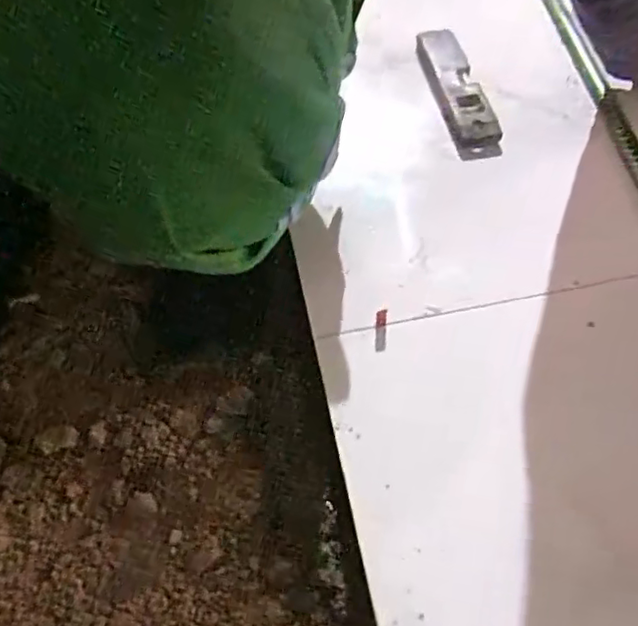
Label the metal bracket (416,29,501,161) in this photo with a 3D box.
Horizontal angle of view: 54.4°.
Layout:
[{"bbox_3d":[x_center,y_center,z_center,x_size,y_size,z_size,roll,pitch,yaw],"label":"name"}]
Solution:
[{"bbox_3d":[0.151,-0.258,0.701,0.051,0.026,0.224,-7,52,-2],"label":"metal bracket"}]

